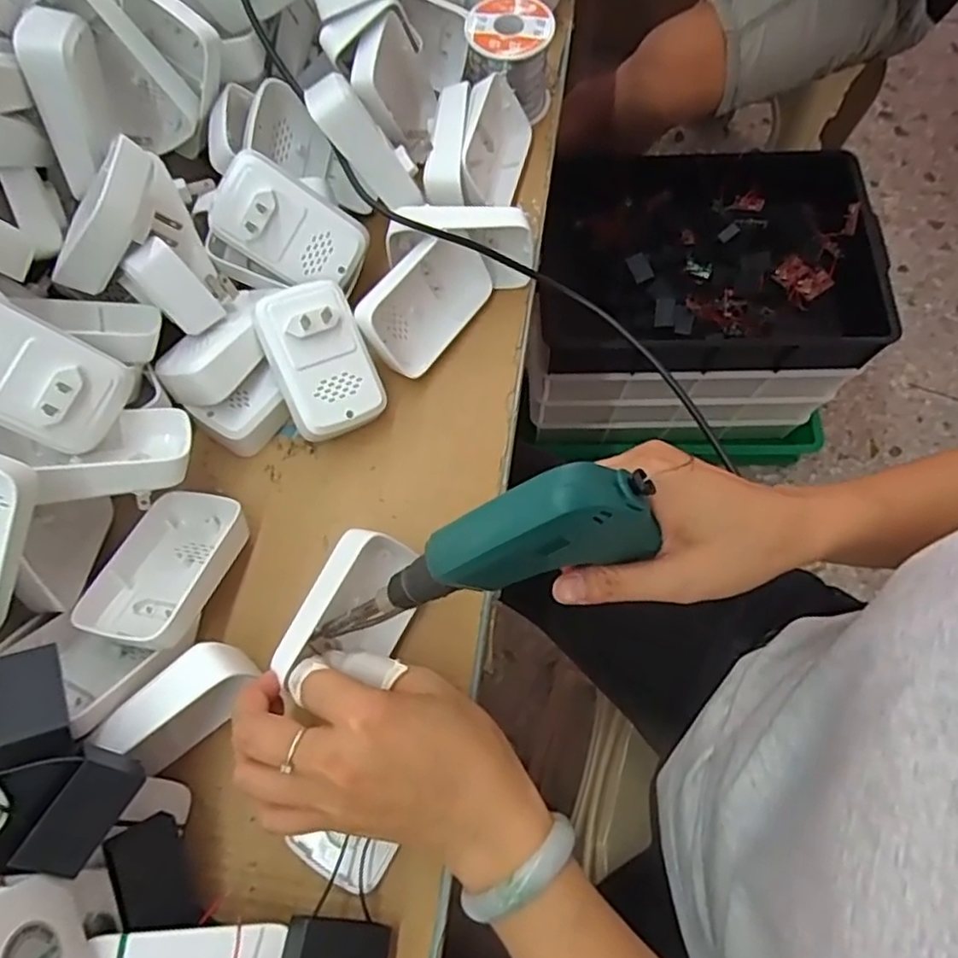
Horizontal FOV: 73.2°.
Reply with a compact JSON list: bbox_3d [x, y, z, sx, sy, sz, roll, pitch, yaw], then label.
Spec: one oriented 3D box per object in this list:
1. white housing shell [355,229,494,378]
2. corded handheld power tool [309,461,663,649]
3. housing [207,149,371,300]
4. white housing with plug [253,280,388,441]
[{"bbox_3d":[-0.035,-0.118,0.429,0.061,0.026,0.097,44,74,-22],"label":"white housing shell"},{"bbox_3d":[-0.010,0.040,0.302,0.177,0.041,0.033,-26,69,25],"label":"corded handheld power tool"},{"bbox_3d":[-0.120,-0.160,0.412,0.090,0.025,0.058,26,109,-21],"label":"housing"},{"bbox_3d":[-0.097,-0.074,0.397,0.059,0.024,0.090,-27,100,-22],"label":"white housing with plug"}]

